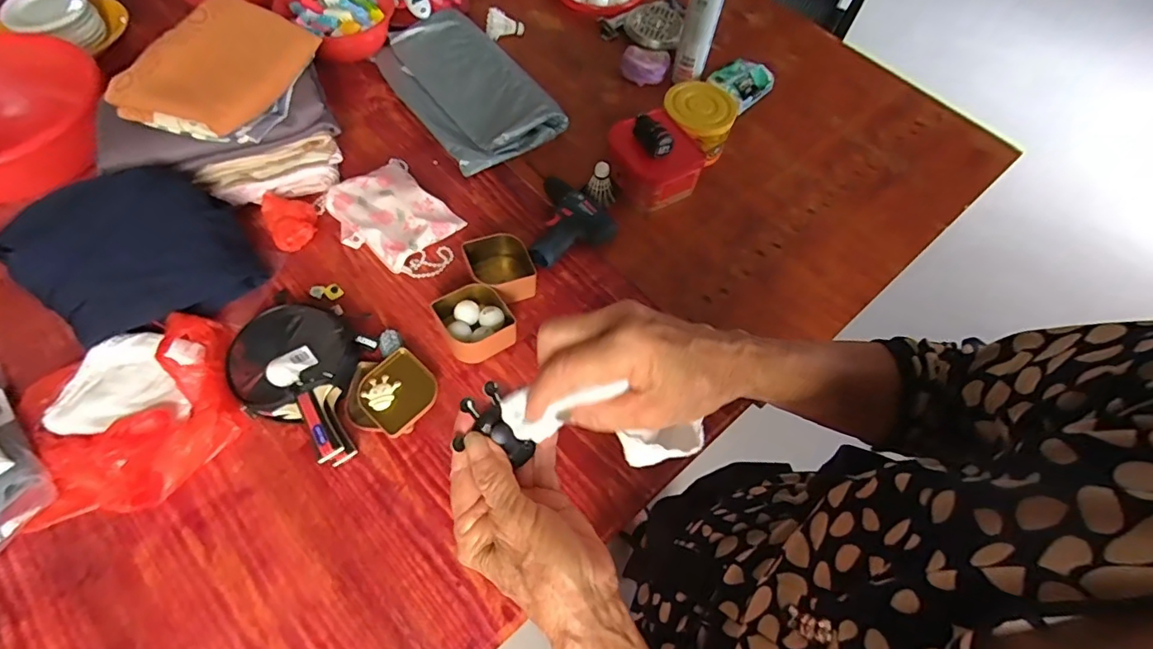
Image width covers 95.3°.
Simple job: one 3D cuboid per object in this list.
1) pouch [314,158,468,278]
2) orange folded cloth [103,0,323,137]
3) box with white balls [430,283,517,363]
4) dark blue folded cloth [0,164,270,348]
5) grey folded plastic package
[{"bbox_3d":[-0.309,-0.185,0.901,0.247,0.040,0.175,42,66,18],"label":"pouch"},{"bbox_3d":[-0.565,-0.408,0.825,0.198,0.065,0.264,22,62,8],"label":"orange folded cloth"},{"bbox_3d":[-0.154,-0.004,0.805,0.101,0.052,0.110,-26,66,-17],"label":"box with white balls"},{"bbox_3d":[-0.640,-0.099,0.777,0.261,0.066,0.230,-35,103,-14],"label":"dark blue folded cloth"},{"bbox_3d":[-0.233,-0.493,1.074,0.229,0.051,0.424,-32,68,-19],"label":"grey folded plastic package"}]

